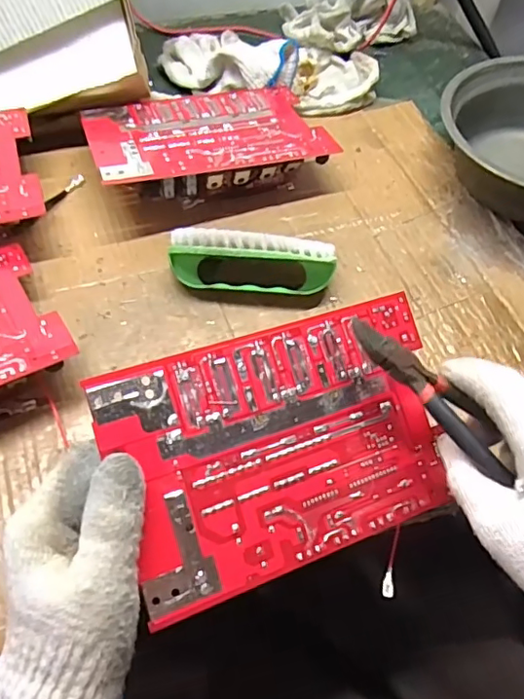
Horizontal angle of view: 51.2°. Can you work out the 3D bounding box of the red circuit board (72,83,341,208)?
[{"bbox_3d":[-0.048,-0.183,0.481,0.195,0.051,0.122,-16,61,-13],"label":"red circuit board"}]

